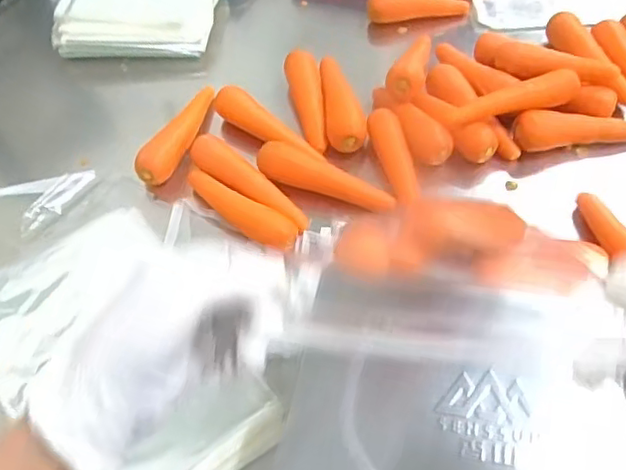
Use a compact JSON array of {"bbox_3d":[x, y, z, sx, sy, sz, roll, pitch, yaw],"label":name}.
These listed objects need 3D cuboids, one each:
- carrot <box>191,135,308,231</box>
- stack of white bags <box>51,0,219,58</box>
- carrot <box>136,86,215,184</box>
[{"bbox_3d":[-0.076,-0.057,0.704,0.041,0.033,0.181,-40,60,-22],"label":"carrot"},{"bbox_3d":[-0.259,-0.351,0.921,0.226,0.050,0.192,1,54,6],"label":"stack of white bags"},{"bbox_3d":[-0.168,-0.133,0.773,0.034,0.037,0.174,16,57,16],"label":"carrot"}]

